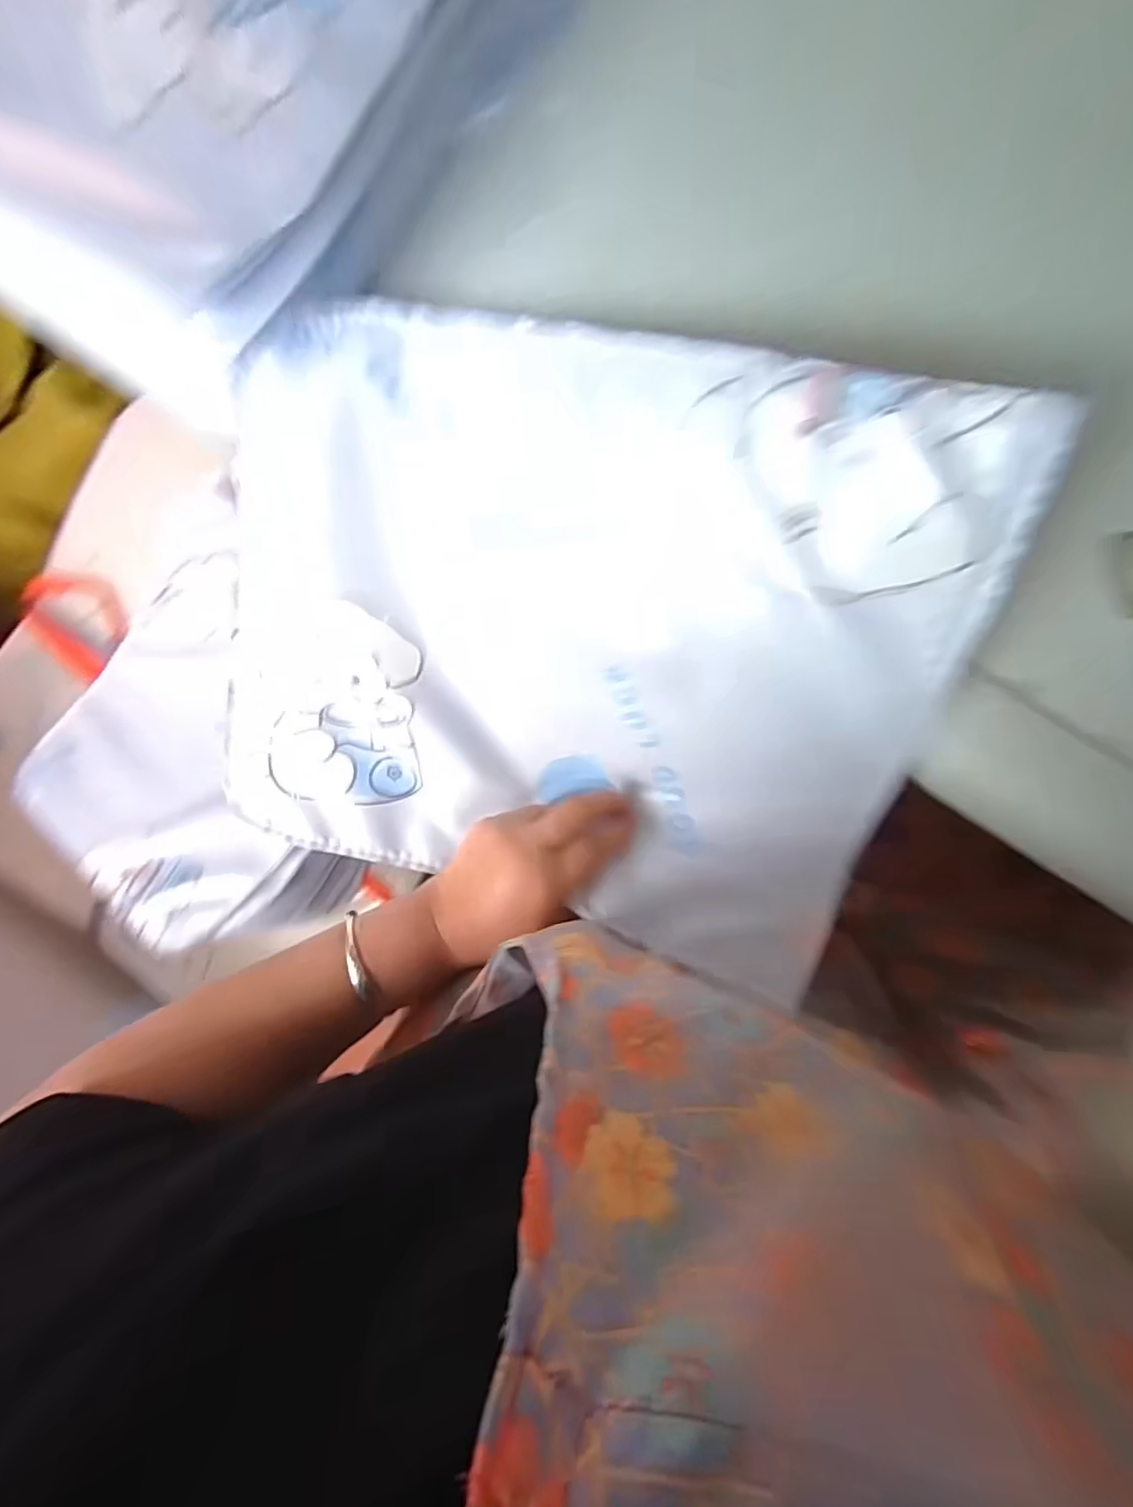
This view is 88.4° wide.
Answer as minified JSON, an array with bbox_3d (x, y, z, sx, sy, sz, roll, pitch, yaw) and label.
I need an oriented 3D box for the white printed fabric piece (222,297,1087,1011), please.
[{"bbox_3d":[-0.018,-0.055,0.339,0.407,0.066,0.342,16,111,14],"label":"white printed fabric piece"}]

